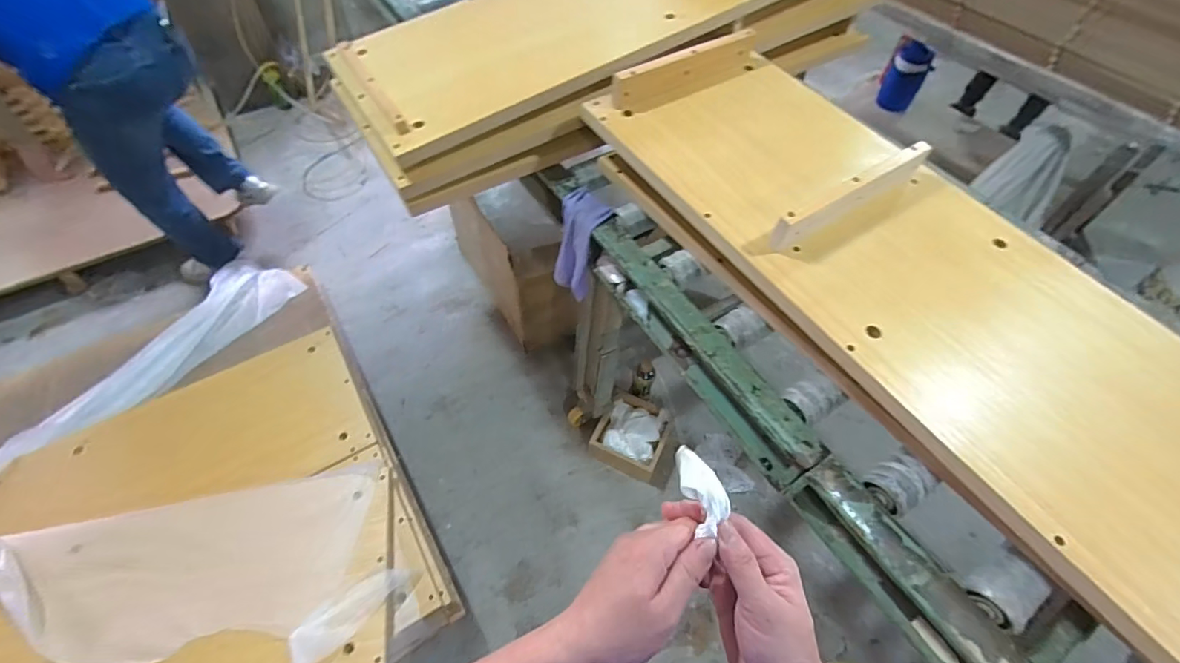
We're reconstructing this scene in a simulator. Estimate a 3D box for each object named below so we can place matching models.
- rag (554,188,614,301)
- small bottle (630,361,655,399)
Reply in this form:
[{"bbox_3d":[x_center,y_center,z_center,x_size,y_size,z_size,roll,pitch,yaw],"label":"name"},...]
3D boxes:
[{"bbox_3d":[-0.019,-0.160,0.980,0.093,0.213,0.080,19,35,12],"label":"rag"},{"bbox_3d":[0.144,0.139,1.401,0.059,0.135,0.056,3,55,1],"label":"small bottle"}]

